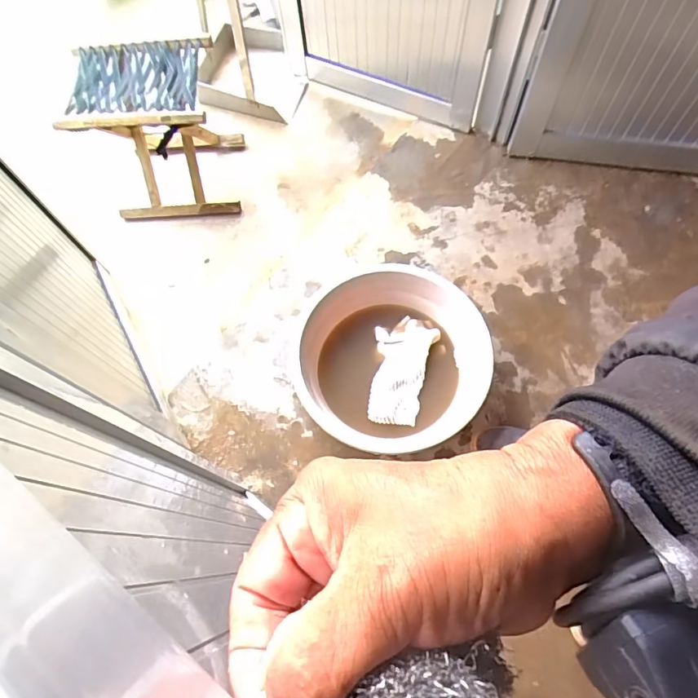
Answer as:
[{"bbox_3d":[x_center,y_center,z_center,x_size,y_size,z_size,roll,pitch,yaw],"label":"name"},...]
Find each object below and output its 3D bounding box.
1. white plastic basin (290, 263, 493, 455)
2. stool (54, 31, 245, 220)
[{"bbox_3d":[0.081,0.018,0.969,0.362,0.136,0.338,-1,66,2],"label":"white plastic basin"},{"bbox_3d":[-0.428,-0.494,1.124,0.295,0.291,0.246,-6,66,0],"label":"stool"}]

